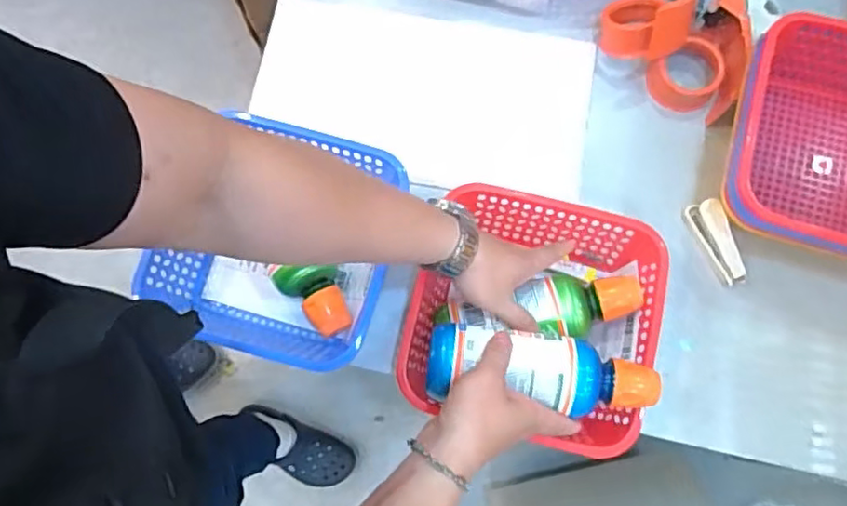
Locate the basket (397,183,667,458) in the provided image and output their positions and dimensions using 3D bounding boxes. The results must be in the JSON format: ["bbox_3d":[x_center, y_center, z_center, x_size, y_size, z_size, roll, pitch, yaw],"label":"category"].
[{"bbox_3d":[0.103,0.054,0.579,0.219,0.122,0.215,14,78,4],"label":"basket"}]

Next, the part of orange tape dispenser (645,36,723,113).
[{"bbox_3d":[0.294,-0.205,0.697,0.073,0.037,0.085,28,79,7],"label":"part of orange tape dispenser"}]

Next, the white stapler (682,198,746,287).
[{"bbox_3d":[0.305,-0.012,0.645,0.024,0.044,0.091,-21,77,-4],"label":"white stapler"}]

